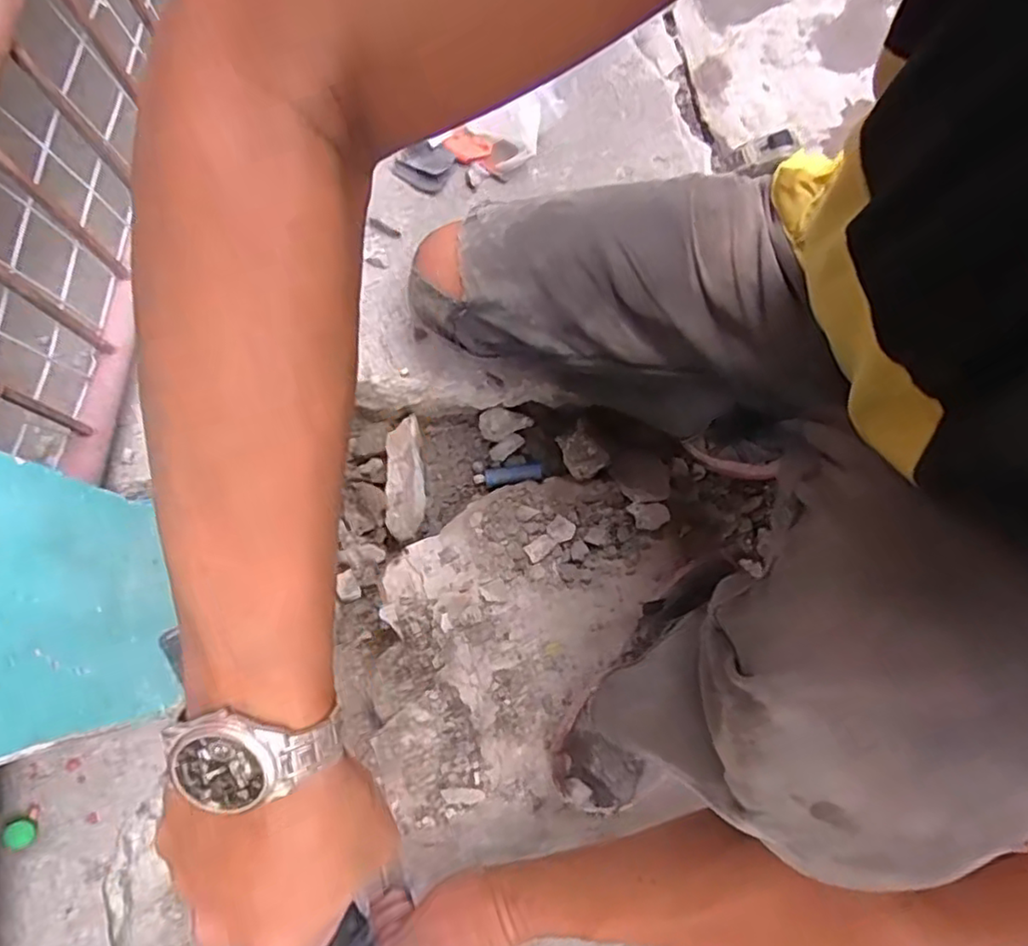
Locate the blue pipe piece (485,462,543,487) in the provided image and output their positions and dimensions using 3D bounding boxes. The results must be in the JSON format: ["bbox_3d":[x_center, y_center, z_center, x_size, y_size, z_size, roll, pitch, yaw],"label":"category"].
[{"bbox_3d":[-0.001,0.002,0.748,0.067,0.020,0.021,-8,77,-2],"label":"blue pipe piece"}]

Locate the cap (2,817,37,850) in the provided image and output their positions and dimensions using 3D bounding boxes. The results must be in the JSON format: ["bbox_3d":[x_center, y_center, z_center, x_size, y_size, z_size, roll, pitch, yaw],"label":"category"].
[{"bbox_3d":[-0.362,0.264,0.461,0.017,0.012,0.020,-22,78,-5],"label":"cap"}]

